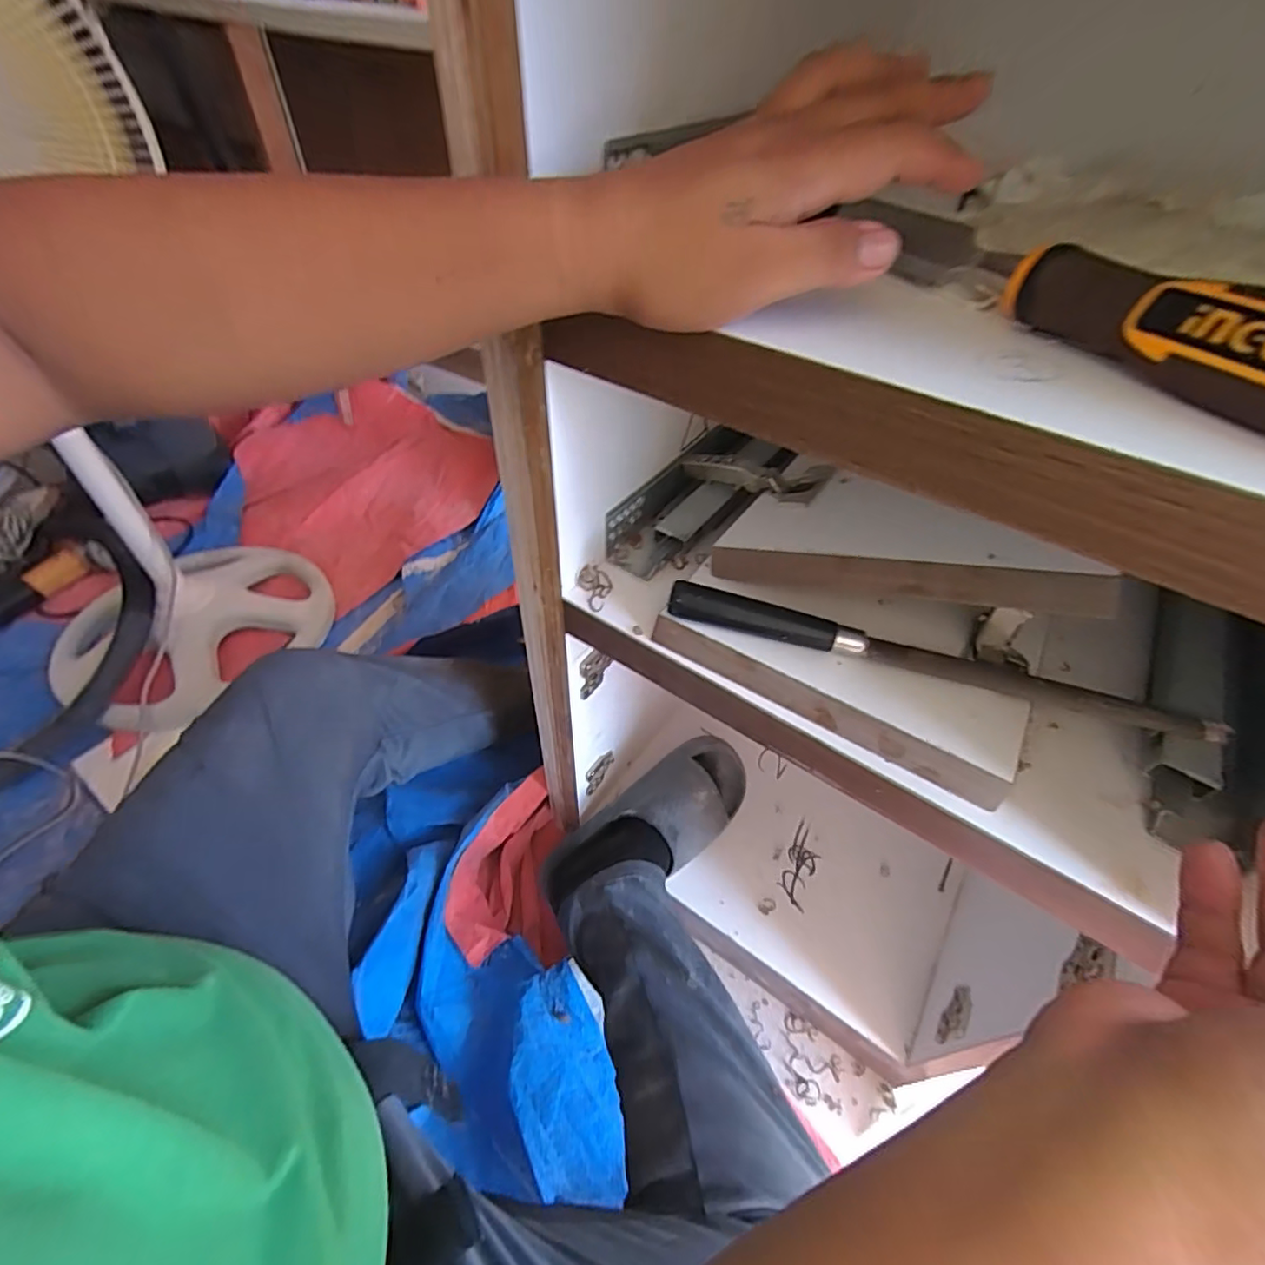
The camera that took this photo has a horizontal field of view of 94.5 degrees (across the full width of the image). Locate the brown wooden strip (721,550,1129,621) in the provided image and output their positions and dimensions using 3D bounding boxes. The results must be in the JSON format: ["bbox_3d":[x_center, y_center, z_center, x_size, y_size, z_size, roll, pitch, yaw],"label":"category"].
[{"bbox_3d":[0.150,-0.032,0.358,0.225,0.028,0.013,11,44,39],"label":"brown wooden strip"}]

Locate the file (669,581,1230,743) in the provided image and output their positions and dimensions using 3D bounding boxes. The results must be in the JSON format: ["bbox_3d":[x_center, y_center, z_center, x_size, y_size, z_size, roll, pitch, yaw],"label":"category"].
[{"bbox_3d":[0.185,0.016,0.370,0.327,0.019,0.022,13,49,9],"label":"file"}]

